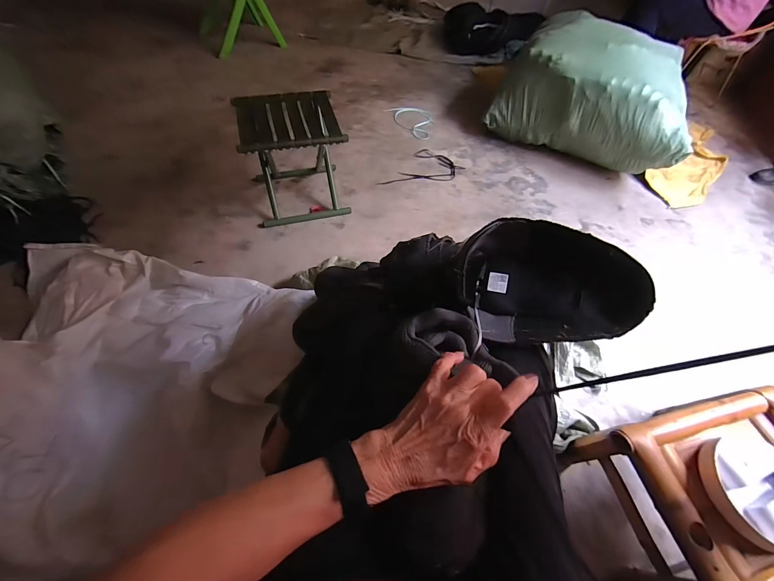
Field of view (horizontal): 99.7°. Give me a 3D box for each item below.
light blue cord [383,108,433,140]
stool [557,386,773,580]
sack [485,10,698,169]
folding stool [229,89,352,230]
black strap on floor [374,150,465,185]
[{"bbox_3d":[0.127,-0.812,1.548,0.180,0.012,0.294,-29,65,-21],"label":"light blue cord"},{"bbox_3d":[0.594,0.391,0.640,0.368,0.263,0.260,-9,58,-12],"label":"stool"},{"bbox_3d":[0.870,-0.805,1.344,0.730,0.357,0.392,30,59,13],"label":"sack"},{"bbox_3d":[-0.311,-0.440,1.101,0.297,0.308,0.295,-13,59,-14],"label":"folding stool"},{"bbox_3d":[0.137,-0.521,1.368,0.366,0.013,0.201,-7,59,-9],"label":"black strap on floor"}]

